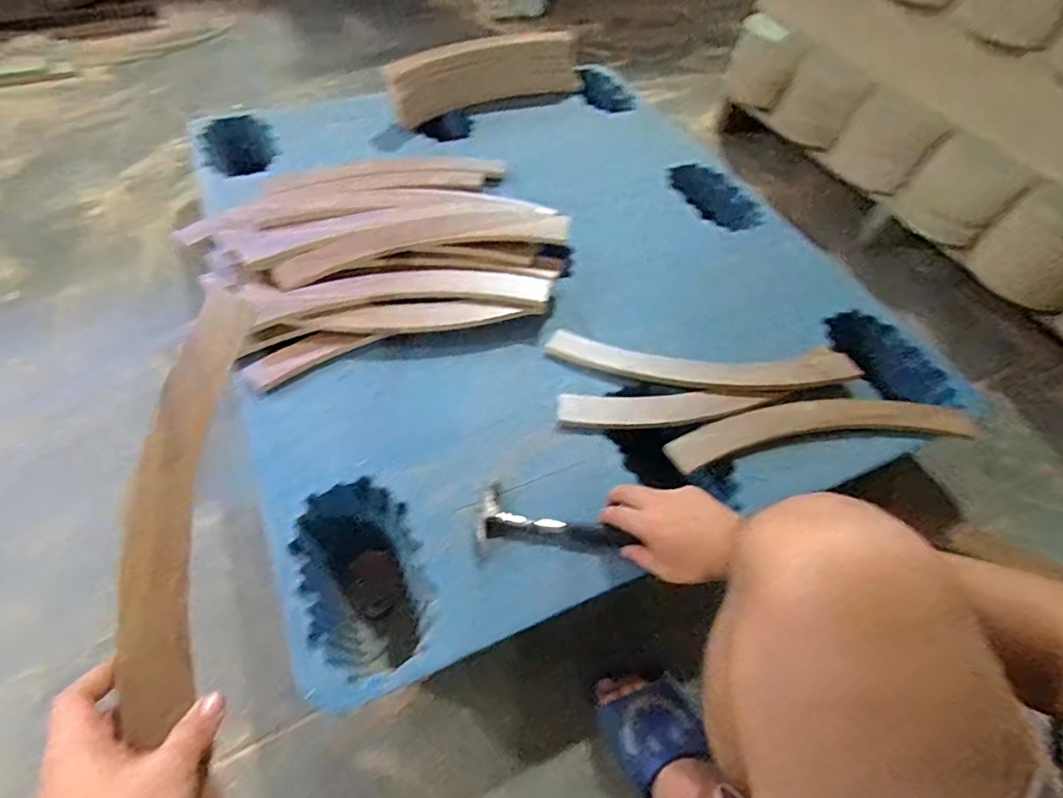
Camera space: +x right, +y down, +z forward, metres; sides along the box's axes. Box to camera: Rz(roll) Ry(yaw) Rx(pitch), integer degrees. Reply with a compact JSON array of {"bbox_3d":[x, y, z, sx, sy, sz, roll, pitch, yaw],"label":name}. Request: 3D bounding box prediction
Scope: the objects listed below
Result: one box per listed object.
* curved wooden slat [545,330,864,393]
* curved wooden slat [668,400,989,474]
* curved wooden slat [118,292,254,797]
[{"bbox_3d":[0.250,-0.051,0.826,0.441,0.047,0.086,8,53,1],"label":"curved wooden slat"},{"bbox_3d":[0.402,0.037,0.795,0.445,0.029,0.082,-6,37,-7],"label":"curved wooden slat"},{"bbox_3d":[-0.262,0.103,0.428,0.071,0.012,0.422,7,64,-36],"label":"curved wooden slat"}]

